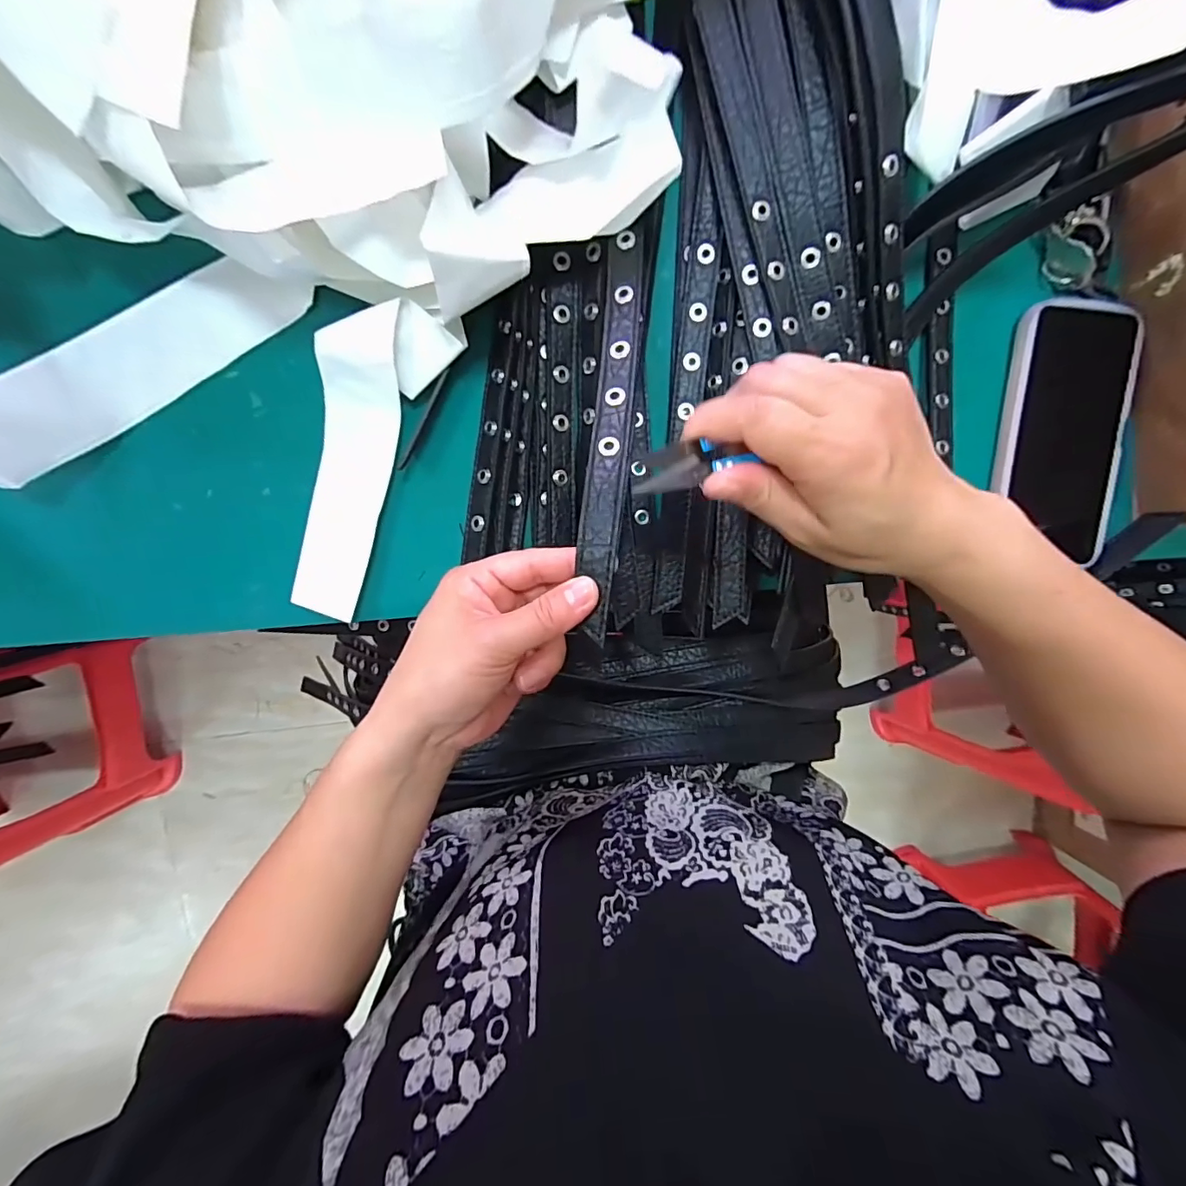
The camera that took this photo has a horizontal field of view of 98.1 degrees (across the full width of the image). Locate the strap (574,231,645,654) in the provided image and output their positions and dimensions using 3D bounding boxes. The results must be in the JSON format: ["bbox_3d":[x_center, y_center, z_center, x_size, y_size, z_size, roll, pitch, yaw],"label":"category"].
[{"bbox_3d":[0.008,-0.086,0.258,0.020,0.012,0.214,7,78,-6],"label":"strap"}]

